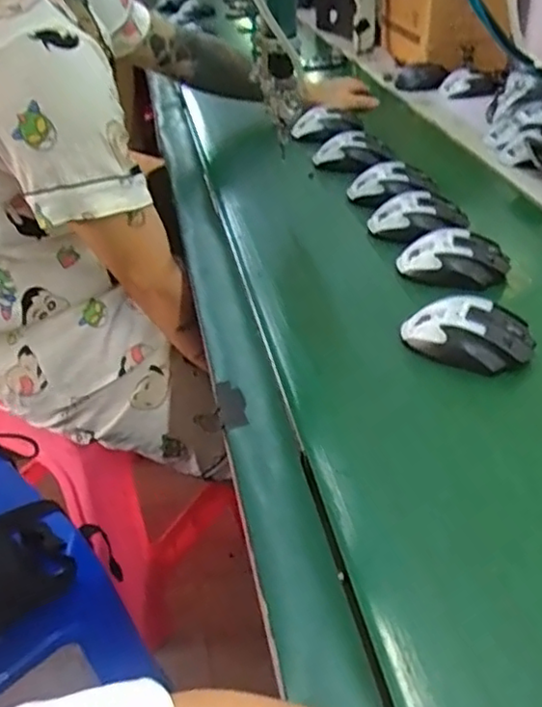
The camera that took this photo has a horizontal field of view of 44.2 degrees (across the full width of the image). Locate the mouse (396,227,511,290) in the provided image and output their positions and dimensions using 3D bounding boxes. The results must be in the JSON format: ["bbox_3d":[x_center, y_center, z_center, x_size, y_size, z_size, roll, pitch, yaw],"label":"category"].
[{"bbox_3d":[0.200,-0.104,0.733,0.118,0.041,0.061,7,36,14],"label":"mouse"}]

